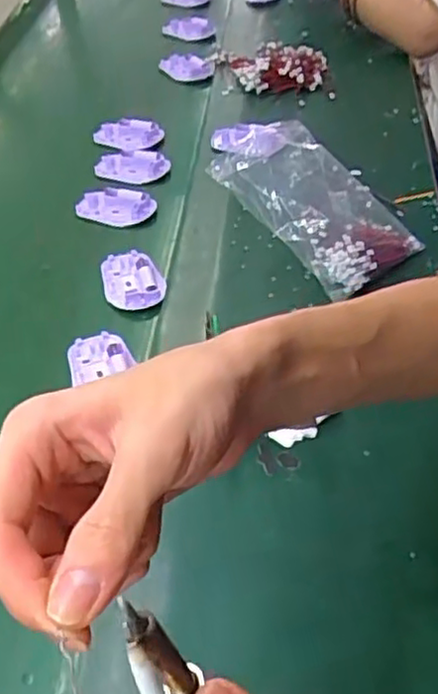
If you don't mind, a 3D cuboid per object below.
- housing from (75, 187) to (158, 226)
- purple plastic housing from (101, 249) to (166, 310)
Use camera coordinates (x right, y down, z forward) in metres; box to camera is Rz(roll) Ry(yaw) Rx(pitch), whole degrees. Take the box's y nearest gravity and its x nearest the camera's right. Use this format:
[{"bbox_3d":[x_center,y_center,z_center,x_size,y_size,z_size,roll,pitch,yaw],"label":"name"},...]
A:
[{"bbox_3d":[-0.125,-0.171,0.850,0.097,0.023,0.047,12,46,13],"label":"housing"},{"bbox_3d":[-0.094,-0.075,0.748,0.060,0.016,0.088,-13,45,-12],"label":"purple plastic housing"}]

